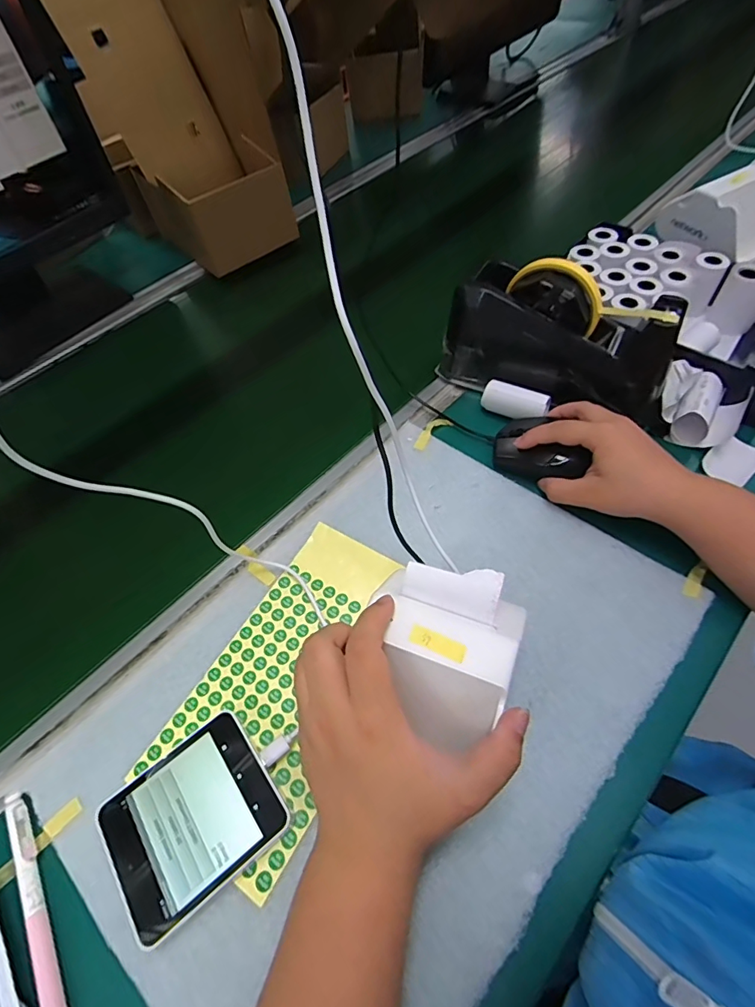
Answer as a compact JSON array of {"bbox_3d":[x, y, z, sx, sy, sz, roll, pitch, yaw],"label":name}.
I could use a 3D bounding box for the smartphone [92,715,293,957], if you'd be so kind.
[{"bbox_3d":[-0.114,0.194,0.295,0.097,0.022,0.083,-35,60,-18],"label":"smartphone"}]

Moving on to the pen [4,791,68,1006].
[{"bbox_3d":[-0.205,0.238,0.284,0.012,0.007,0.134,-32,59,-16],"label":"pen"}]

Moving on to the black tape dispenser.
[{"bbox_3d":[0.170,-0.150,0.444,0.208,0.105,0.071,26,62,20],"label":"black tape dispenser"}]

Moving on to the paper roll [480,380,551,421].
[{"bbox_3d":[0.136,-0.101,0.465,0.068,0.023,0.027,23,61,32],"label":"paper roll"}]

